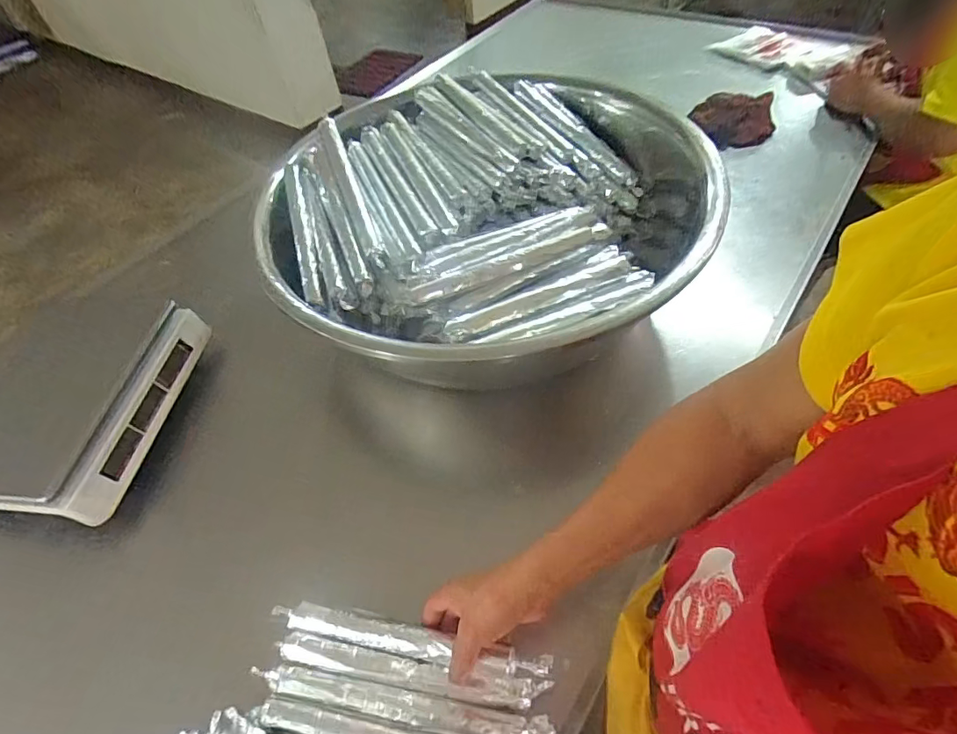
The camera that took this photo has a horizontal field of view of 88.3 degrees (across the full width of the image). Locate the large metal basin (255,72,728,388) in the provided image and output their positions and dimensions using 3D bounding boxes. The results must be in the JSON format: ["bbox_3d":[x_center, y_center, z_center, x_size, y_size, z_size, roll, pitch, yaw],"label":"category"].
[{"bbox_3d":[0.033,-0.222,0.797,0.613,0.217,0.692,24,59,22],"label":"large metal basin"}]

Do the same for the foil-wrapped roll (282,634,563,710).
[{"bbox_3d":[-0.072,0.307,0.498,0.276,0.017,0.028,5,53,10],"label":"foil-wrapped roll"}]

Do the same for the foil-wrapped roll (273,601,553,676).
[{"bbox_3d":[-0.077,0.280,0.509,0.298,0.019,0.030,4,53,15],"label":"foil-wrapped roll"}]

